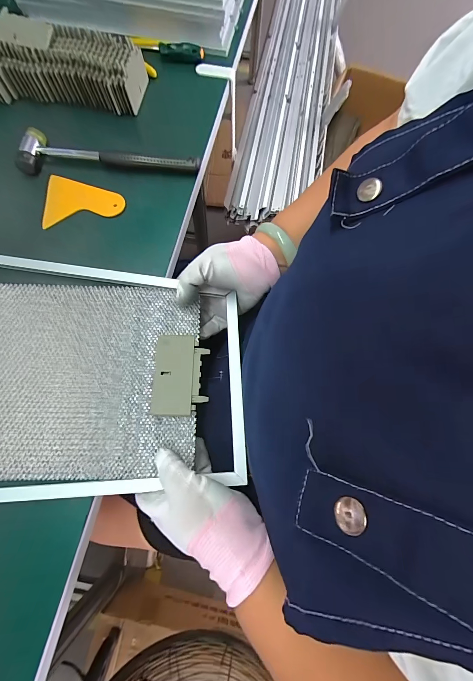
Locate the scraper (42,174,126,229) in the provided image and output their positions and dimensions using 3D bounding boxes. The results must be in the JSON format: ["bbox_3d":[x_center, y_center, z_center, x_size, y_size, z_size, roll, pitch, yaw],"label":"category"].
[{"bbox_3d":[-0.196,-0.183,0.384,0.096,0.010,0.073,-2,70,-7],"label":"scraper"}]

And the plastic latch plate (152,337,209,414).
[{"bbox_3d":[-0.059,0.035,0.314,0.054,0.007,0.085,1,70,-2],"label":"plastic latch plate"}]

